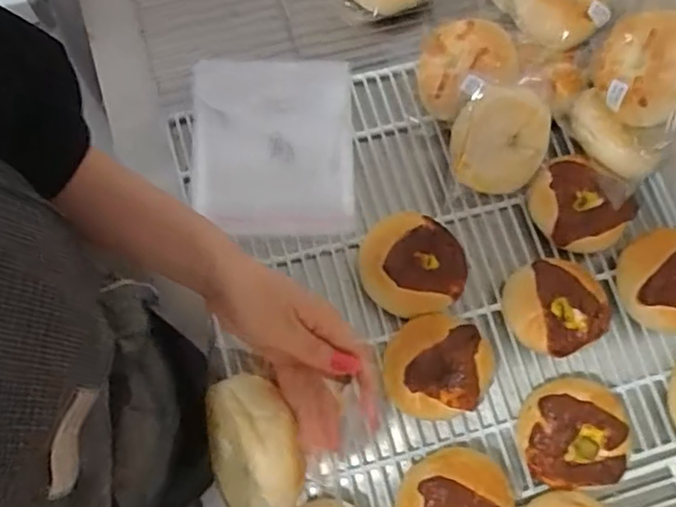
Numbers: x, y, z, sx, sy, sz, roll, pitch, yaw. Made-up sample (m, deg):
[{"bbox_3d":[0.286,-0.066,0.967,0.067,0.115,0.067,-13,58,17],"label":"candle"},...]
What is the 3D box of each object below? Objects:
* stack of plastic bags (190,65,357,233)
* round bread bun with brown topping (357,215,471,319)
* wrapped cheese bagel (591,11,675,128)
[{"bbox_3d":[-0.075,-0.120,0.722,0.178,0.013,0.196,0,86,1],"label":"stack of plastic bags"},{"bbox_3d":[0.080,0.012,0.677,0.115,0.043,0.105,1,75,-3],"label":"round bread bun with brown topping"},{"bbox_3d":[0.323,-0.200,0.656,0.048,0.108,0.118,2,70,-35],"label":"wrapped cheese bagel"}]

